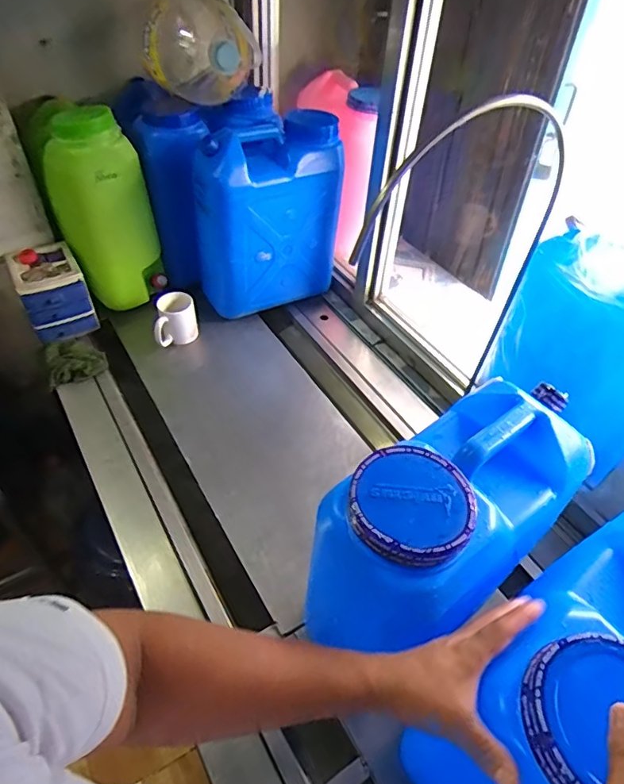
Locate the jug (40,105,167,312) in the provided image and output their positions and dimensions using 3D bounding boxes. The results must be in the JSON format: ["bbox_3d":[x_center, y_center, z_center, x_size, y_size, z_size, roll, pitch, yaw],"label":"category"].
[{"bbox_3d":[-0.492,-0.417,1.155,0.168,0.384,0.206,-29,55,-27],"label":"jug"}]

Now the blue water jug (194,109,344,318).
[{"bbox_3d":[-0.107,-0.395,1.166,0.323,0.395,0.154,-25,53,-24],"label":"blue water jug"}]

